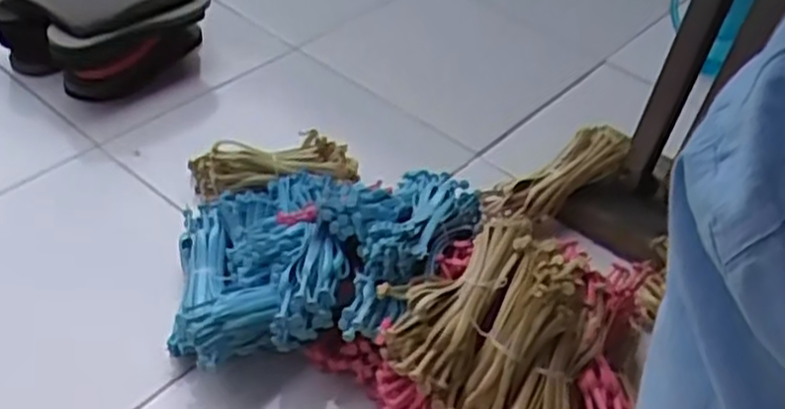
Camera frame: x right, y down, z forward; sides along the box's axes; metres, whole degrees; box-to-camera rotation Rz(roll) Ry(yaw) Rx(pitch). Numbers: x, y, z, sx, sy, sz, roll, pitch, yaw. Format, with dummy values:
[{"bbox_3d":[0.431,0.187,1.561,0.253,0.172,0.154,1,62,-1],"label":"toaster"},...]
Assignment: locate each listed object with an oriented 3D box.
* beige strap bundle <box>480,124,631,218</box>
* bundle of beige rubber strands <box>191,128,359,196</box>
[{"bbox_3d":[0.224,-0.038,1.074,0.218,0.054,0.069,-28,52,-6],"label":"beige strap bundle"},{"bbox_3d":[-0.164,-0.048,1.086,0.225,0.089,0.073,-2,45,-9],"label":"bundle of beige rubber strands"}]

